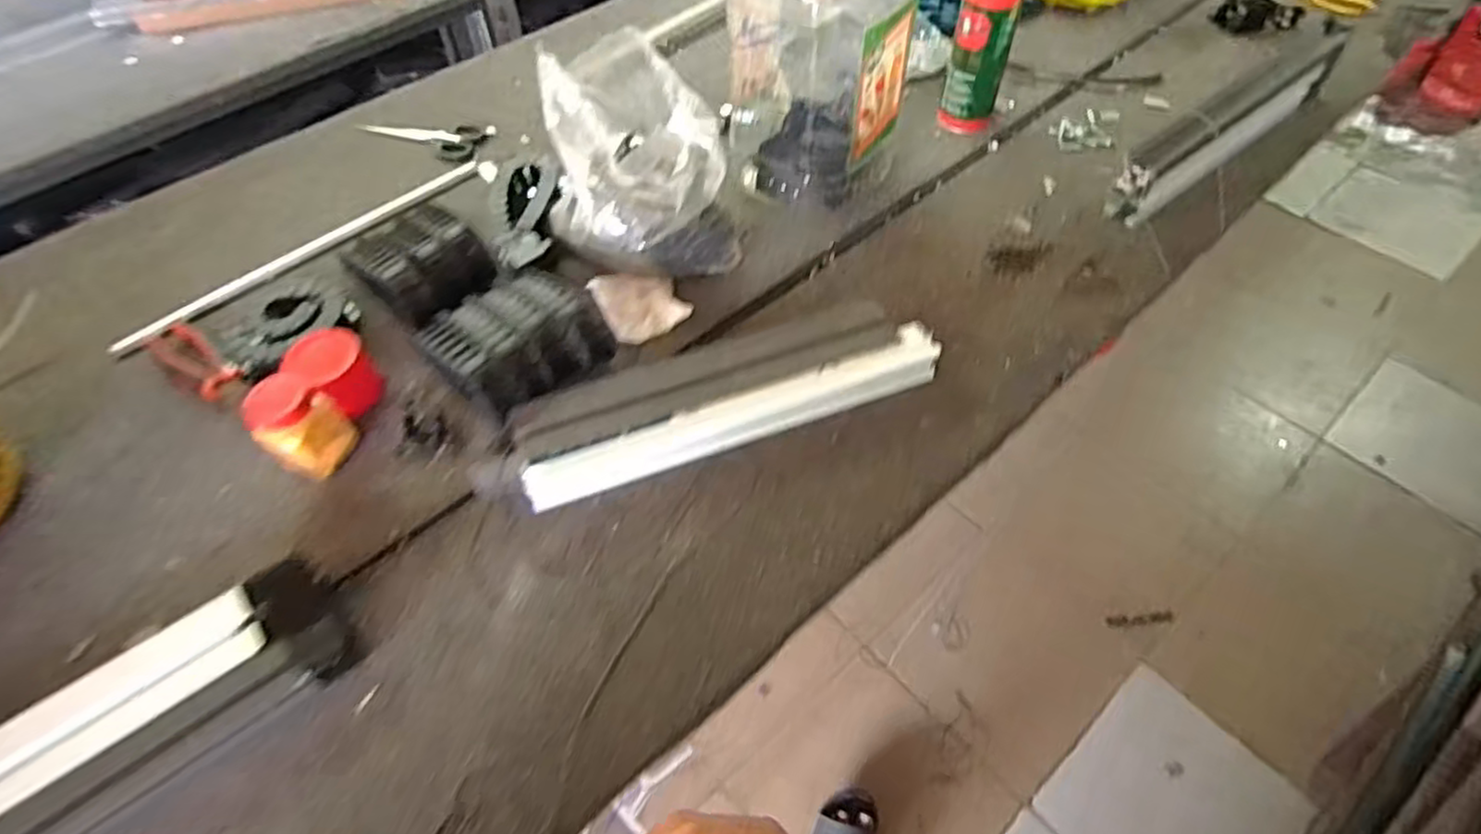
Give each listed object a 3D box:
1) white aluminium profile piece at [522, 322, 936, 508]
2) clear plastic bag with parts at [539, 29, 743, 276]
[{"bbox_3d":[0.000,-0.002,0.646,0.387,0.036,0.045,-19,57,-11],"label":"white aluminium profile piece"},{"bbox_3d":[-0.102,-0.237,0.709,0.148,0.182,0.180,-36,61,-21],"label":"clear plastic bag with parts"}]

